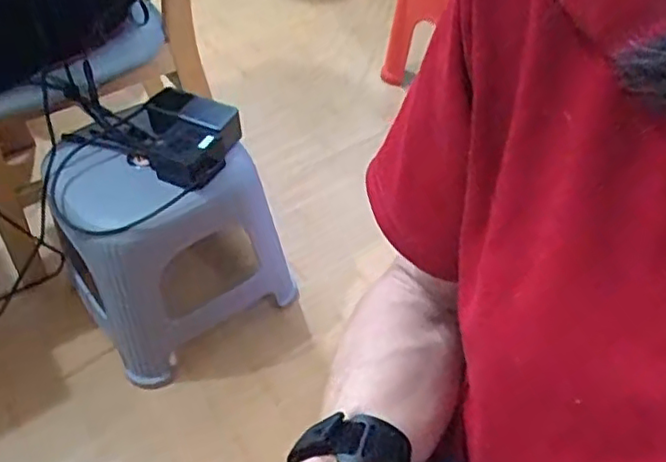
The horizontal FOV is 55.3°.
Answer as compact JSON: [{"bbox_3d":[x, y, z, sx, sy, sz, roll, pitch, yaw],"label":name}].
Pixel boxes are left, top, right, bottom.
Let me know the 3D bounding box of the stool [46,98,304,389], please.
[{"bbox_3d":[-0.261,0.020,1.010,0.293,0.345,0.238,-32,54,-25],"label":"stool"}]

